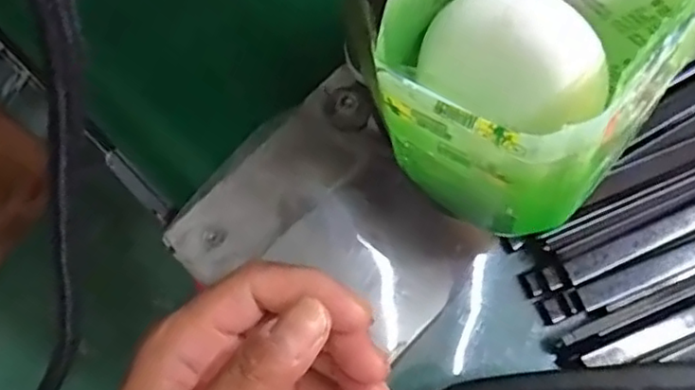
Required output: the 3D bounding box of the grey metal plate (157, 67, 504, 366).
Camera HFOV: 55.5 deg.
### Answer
[{"bbox_3d":[-0.004,0.015,0.291,0.109,0.012,0.108,42,78,12],"label":"grey metal plate"}]

